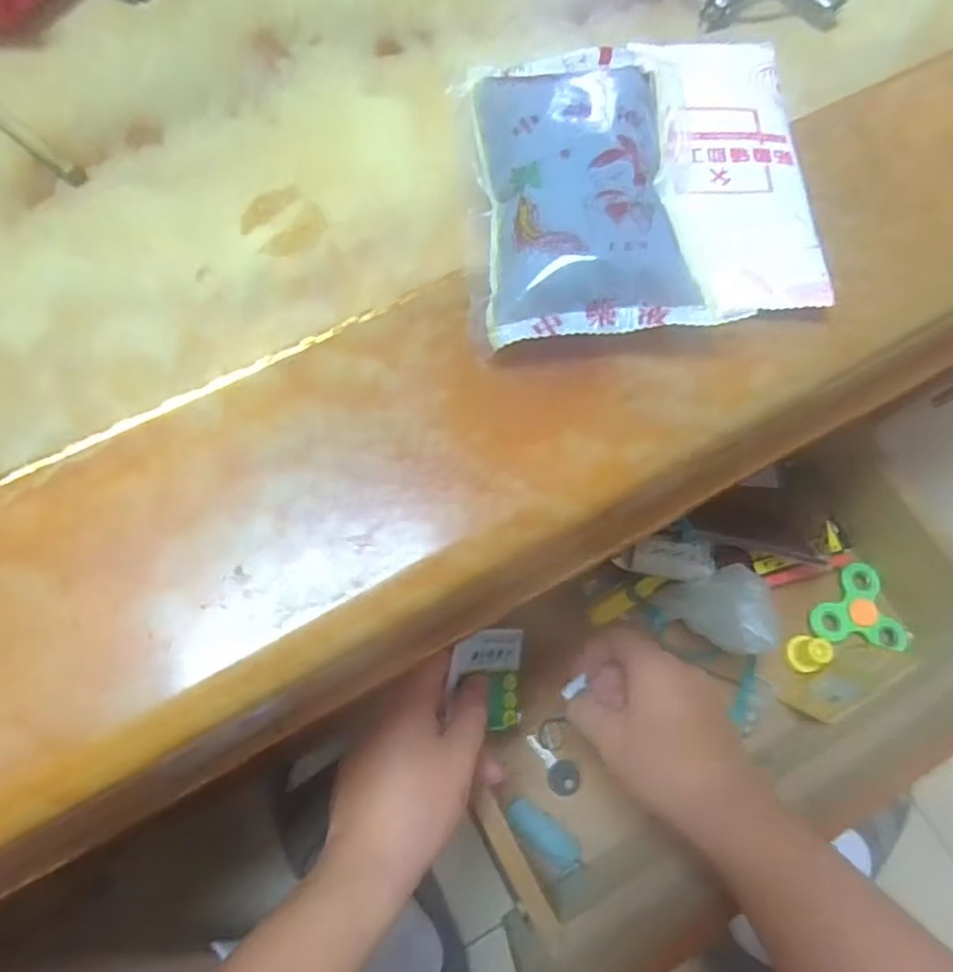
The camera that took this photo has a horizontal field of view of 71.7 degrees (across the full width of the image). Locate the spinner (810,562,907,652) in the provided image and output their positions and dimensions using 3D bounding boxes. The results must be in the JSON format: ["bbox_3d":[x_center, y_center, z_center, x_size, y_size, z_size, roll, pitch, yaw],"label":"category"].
[{"bbox_3d":[0.292,0.089,0.502,0.071,0.013,0.062,7,70,1],"label":"spinner"}]

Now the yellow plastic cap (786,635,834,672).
[{"bbox_3d":[0.239,0.121,0.476,0.021,0.028,0.025,-9,71,-5],"label":"yellow plastic cap"}]

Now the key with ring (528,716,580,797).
[{"bbox_3d":[0.058,0.190,0.463,0.029,0.007,0.050,-25,73,-10],"label":"key with ring"}]

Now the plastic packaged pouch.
[{"bbox_3d":[0.062,-0.113,0.235,0.122,0.028,0.129,-5,70,-4],"label":"plastic packaged pouch"}]

